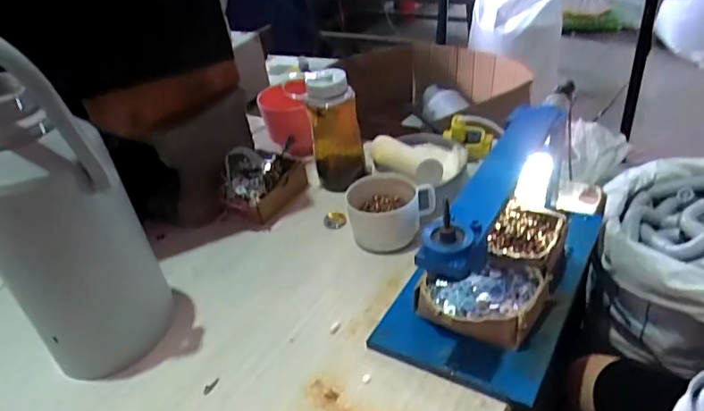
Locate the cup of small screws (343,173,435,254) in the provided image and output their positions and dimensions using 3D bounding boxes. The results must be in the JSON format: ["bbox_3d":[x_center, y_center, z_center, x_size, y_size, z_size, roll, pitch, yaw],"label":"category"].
[{"bbox_3d":[0.062,0.014,0.781,0.134,0.090,0.098,-9,36,-1],"label":"cup of small screws"}]

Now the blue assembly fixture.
[{"bbox_3d":[0.214,0.002,0.682,0.195,0.194,0.461,15,42,29],"label":"blue assembly fixture"}]

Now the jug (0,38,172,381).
[{"bbox_3d":[-0.343,0.002,0.596,0.157,0.418,0.148,-30,41,-27],"label":"jug"}]

